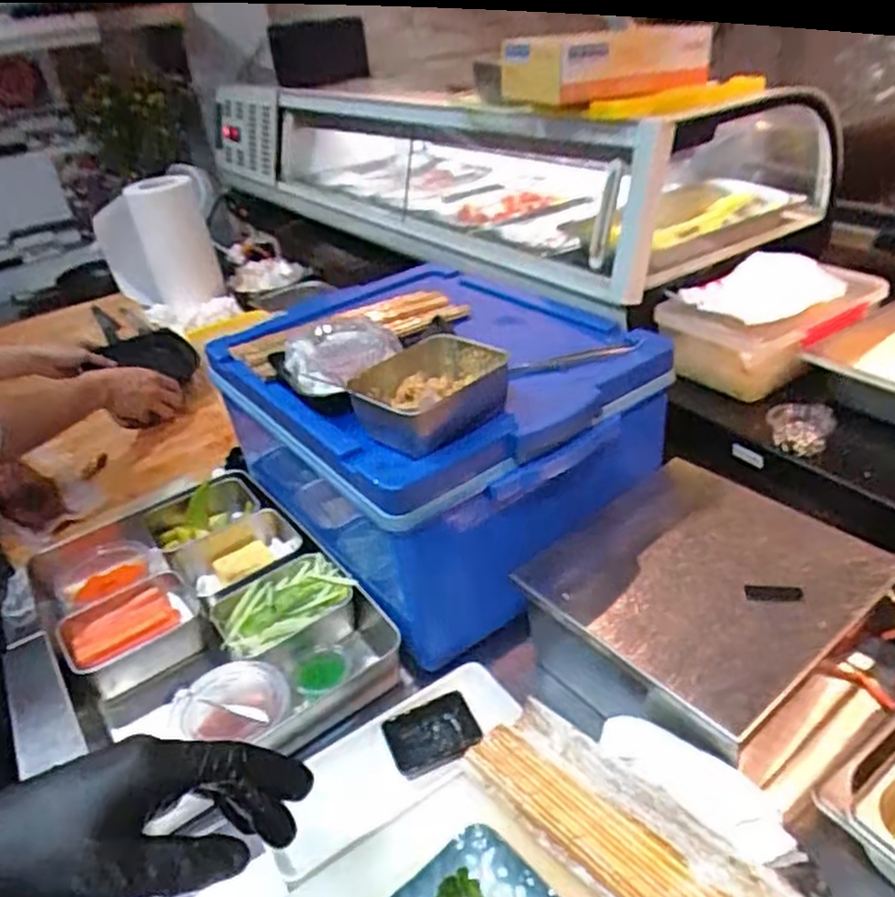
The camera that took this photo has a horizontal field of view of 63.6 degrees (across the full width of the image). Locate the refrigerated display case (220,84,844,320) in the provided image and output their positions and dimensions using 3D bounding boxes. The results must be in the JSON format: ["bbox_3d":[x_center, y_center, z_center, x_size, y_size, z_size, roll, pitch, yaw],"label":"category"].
[{"bbox_3d":[-0.002,-0.567,1.388,0.502,0.245,1.200,-29,39,-29],"label":"refrigerated display case"}]

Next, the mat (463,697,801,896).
[{"bbox_3d":[0.135,0.296,0.551,0.085,0.030,0.275,-44,44,-20],"label":"mat"}]

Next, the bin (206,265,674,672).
[{"bbox_3d":[-0.021,-0.036,0.886,0.384,0.226,0.489,-28,39,-29],"label":"bin"}]

